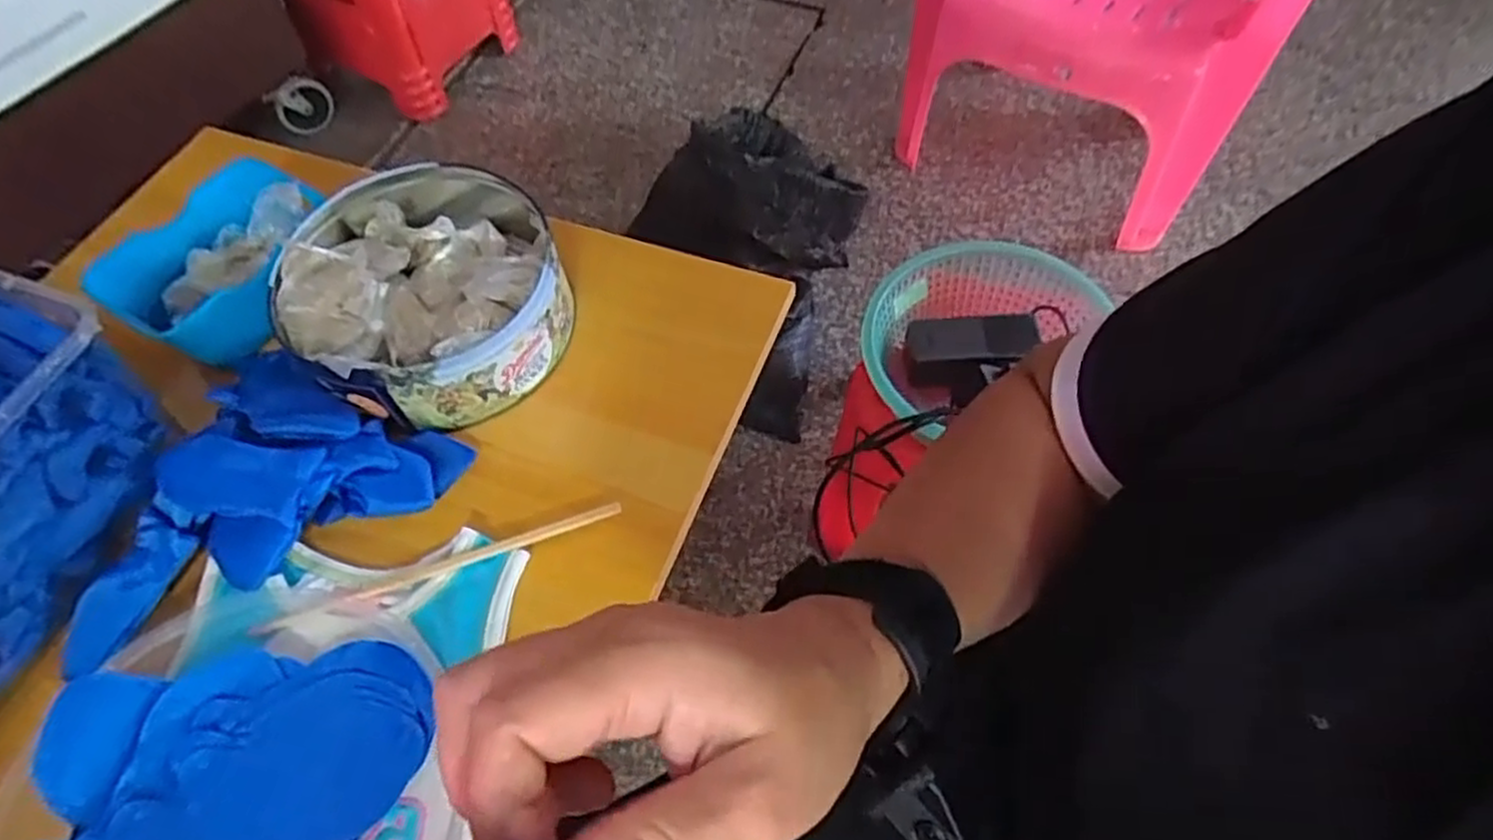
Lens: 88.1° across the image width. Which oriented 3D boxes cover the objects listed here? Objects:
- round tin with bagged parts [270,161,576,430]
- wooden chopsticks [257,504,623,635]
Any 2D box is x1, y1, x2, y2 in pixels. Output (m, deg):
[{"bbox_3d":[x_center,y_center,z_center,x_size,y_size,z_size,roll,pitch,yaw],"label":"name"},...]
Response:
[{"bbox_3d":[-0.235,-0.097,0.568,0.189,0.079,0.207,-25,62,-11],"label":"round tin with bagged parts"},{"bbox_3d":[-0.188,0.093,0.485,0.225,0.014,0.011,-20,61,-9],"label":"wooden chopsticks"}]

